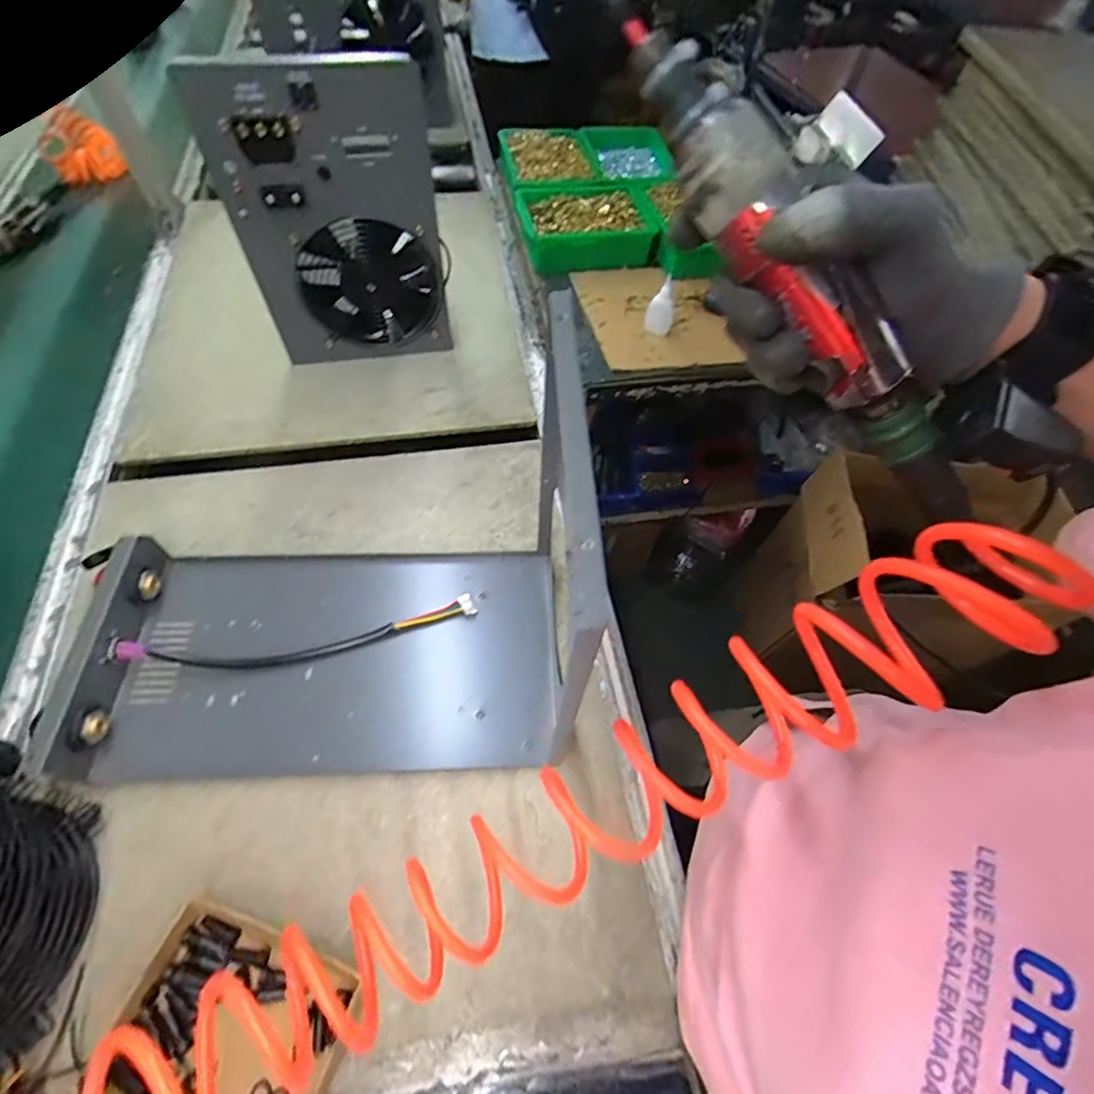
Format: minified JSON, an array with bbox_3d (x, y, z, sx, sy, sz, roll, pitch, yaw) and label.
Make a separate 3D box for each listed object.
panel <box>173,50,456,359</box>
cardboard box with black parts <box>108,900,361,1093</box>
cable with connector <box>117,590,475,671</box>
[{"bbox_3d":[-0.284,-0.431,0.753,0.248,0.389,0.061,-10,59,-10],"label":"panel"},{"bbox_3d":[-0.259,0.395,0.437,0.179,0.049,0.141,21,59,9],"label":"cardboard box with black parts"},{"bbox_3d":[-0.277,0.106,0.632,0.389,0.042,0.039,-8,59,-9],"label":"cable with connector"}]

